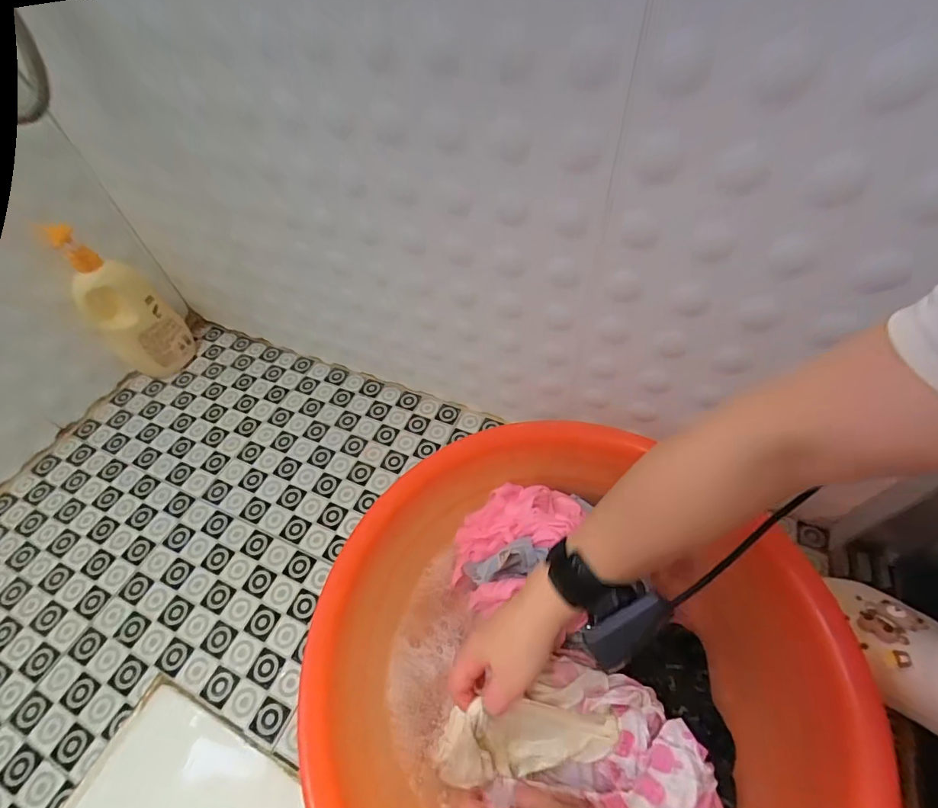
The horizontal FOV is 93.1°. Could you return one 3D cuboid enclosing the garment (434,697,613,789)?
[{"bbox_3d":[0.050,0.311,0.413,0.170,0.094,0.057,-9,52,2],"label":"garment"}]

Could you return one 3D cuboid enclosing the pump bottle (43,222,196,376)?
[{"bbox_3d":[-0.574,-0.159,0.751,0.057,0.266,0.117,26,59,23],"label":"pump bottle"}]

